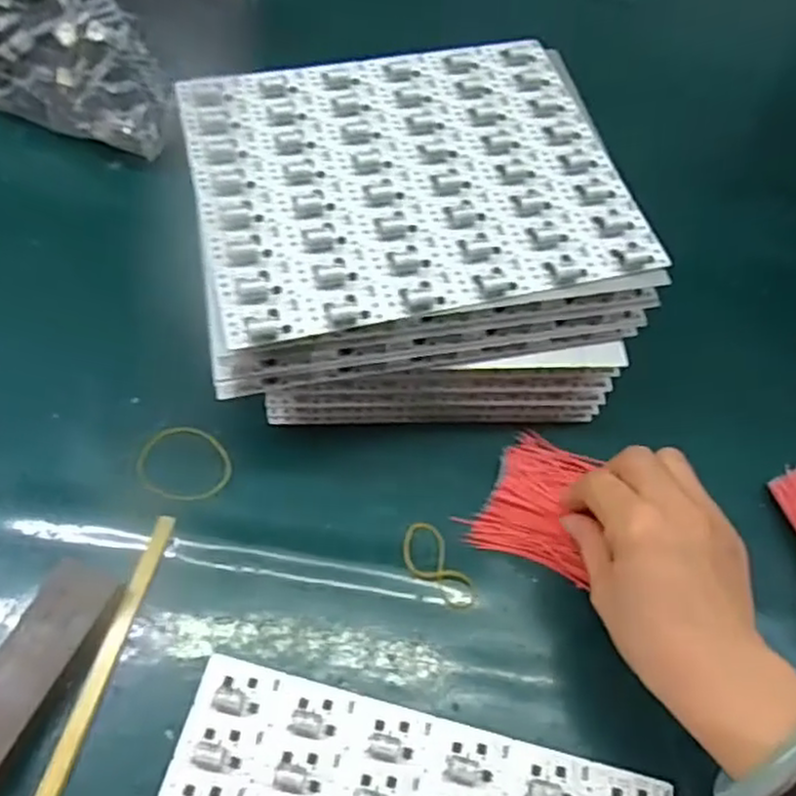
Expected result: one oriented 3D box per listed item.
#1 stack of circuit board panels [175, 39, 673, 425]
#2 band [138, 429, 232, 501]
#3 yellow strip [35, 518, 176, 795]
[{"bbox_3d":[0.008,-0.100,0.463,0.243,0.107,0.228,-9,60,-8],"label":"stack of circuit board panels"},{"bbox_3d":[-0.127,0.040,0.438,0.056,0.004,0.046,24,61,11],"label":"band"},{"bbox_3d":[-0.155,0.148,0.372,0.011,0.006,0.189,13,59,5],"label":"yellow strip"}]

